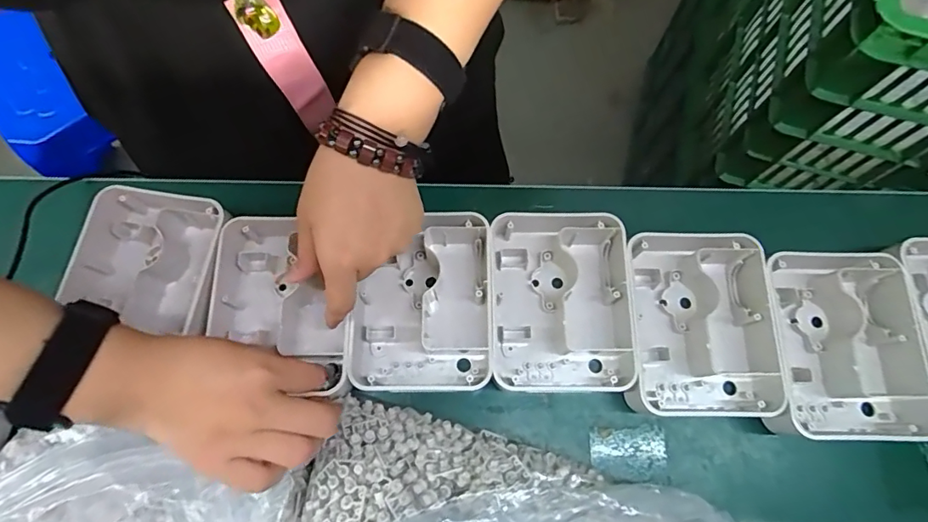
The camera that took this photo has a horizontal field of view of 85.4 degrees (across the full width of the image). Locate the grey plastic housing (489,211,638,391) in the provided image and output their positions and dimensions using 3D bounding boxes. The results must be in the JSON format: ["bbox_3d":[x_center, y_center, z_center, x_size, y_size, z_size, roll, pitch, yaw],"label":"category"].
[{"bbox_3d":[0.070,0.028,0.371,0.101,0.039,0.126,1,74,0],"label":"grey plastic housing"}]

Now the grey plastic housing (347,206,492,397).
[{"bbox_3d":[-0.032,0.029,0.372,0.102,0.039,0.127,0,74,0],"label":"grey plastic housing"}]

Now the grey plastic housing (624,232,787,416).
[{"bbox_3d":[0.168,0.045,0.368,0.100,0.043,0.129,0,74,0],"label":"grey plastic housing"}]

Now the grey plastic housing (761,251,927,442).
[{"bbox_3d":[0.267,0.059,0.361,0.098,0.040,0.130,1,74,0],"label":"grey plastic housing"}]

